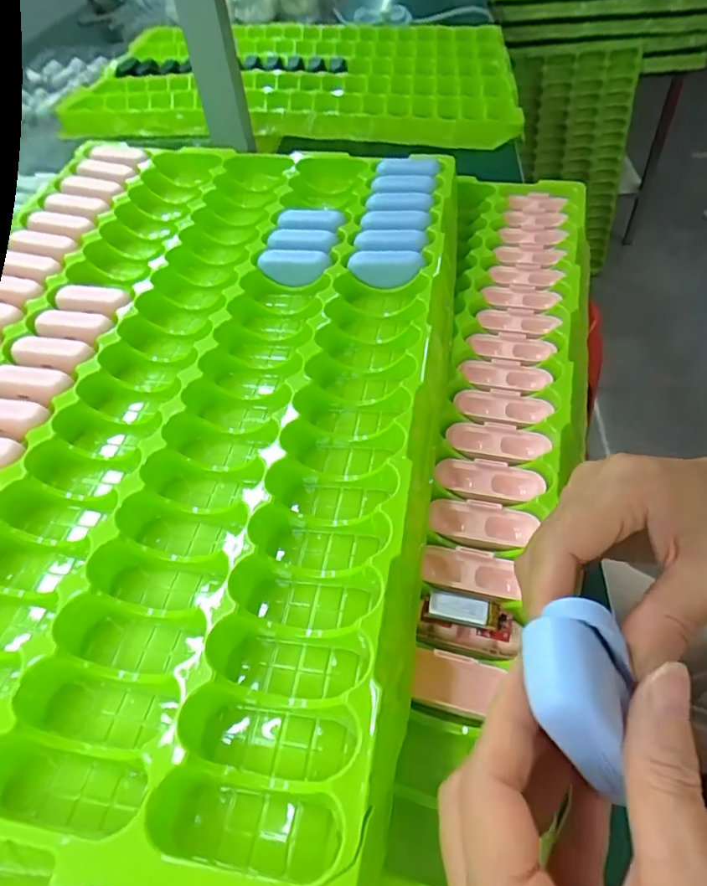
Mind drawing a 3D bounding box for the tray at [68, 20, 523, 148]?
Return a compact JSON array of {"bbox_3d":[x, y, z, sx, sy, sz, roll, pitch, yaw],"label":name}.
[{"bbox_3d":[-0.073,-0.512,0.763,0.565,0.057,0.432,-1,50,5],"label":"tray"}]

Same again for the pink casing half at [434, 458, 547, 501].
[{"bbox_3d":[0.082,0.023,0.336,0.063,0.012,0.026,8,51,13],"label":"pink casing half"}]

